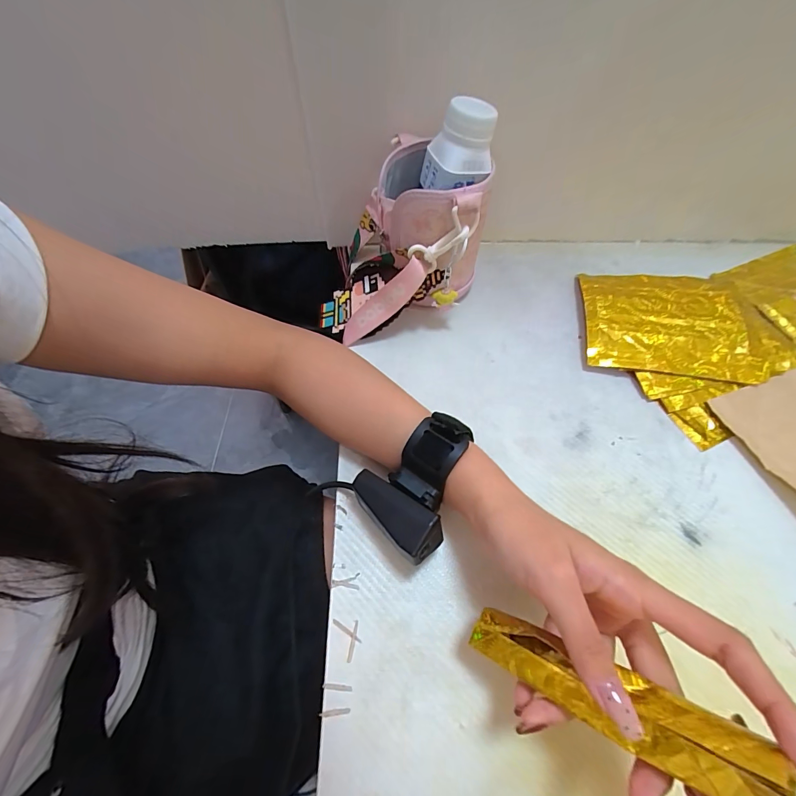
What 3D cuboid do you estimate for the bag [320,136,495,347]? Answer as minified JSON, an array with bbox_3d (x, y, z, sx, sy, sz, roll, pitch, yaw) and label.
[{"bbox_3d":[-0.006,-0.140,0.364,0.147,0.129,0.132,21,61,14],"label":"bag"}]

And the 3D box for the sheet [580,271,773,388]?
[{"bbox_3d":[0.261,-0.076,0.379,0.147,0.024,0.124,7,59,6],"label":"sheet"}]

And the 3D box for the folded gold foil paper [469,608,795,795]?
[{"bbox_3d":[0.091,0.136,0.179,0.127,0.015,0.028,1,49,47],"label":"folded gold foil paper"}]

